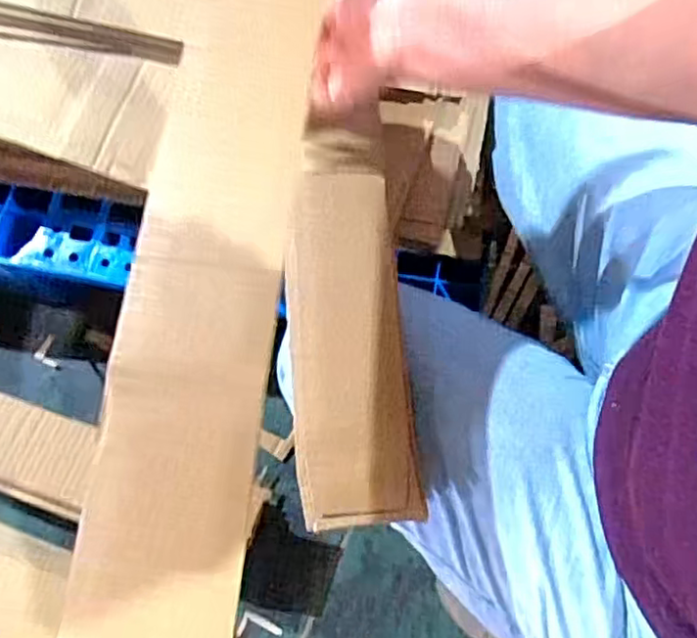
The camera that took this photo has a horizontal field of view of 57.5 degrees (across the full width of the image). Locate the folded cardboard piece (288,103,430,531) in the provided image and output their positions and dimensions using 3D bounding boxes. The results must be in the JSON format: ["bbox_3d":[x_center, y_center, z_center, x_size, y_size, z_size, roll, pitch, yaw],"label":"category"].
[{"bbox_3d":[-0.001,-0.009,0.483,0.087,0.024,0.311,-3,75,-3],"label":"folded cardboard piece"}]

